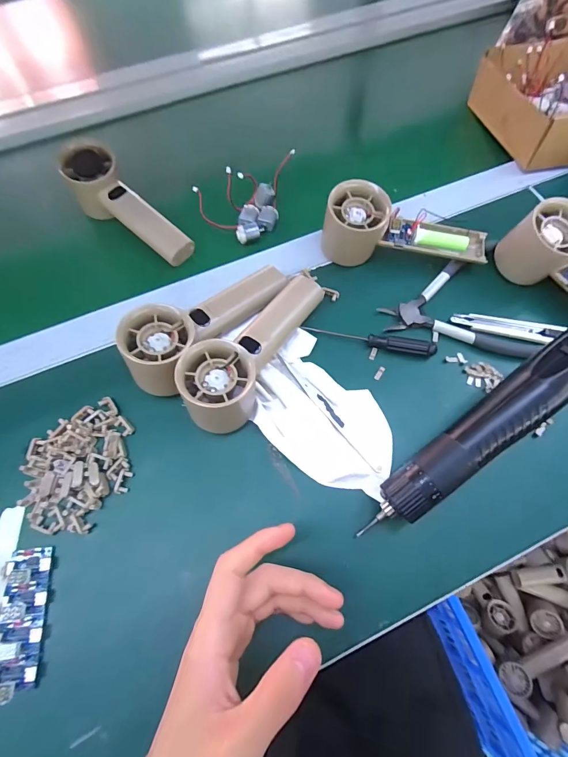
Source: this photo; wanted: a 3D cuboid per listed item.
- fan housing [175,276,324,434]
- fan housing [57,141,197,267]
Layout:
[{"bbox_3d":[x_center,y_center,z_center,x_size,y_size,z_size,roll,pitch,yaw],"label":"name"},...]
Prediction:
[{"bbox_3d":[-0.026,-0.032,0.303,0.056,0.059,0.165,27,71,11],"label":"fan housing"},{"bbox_3d":[-0.163,-0.179,0.384,0.158,0.051,0.056,40,74,2],"label":"fan housing"}]

